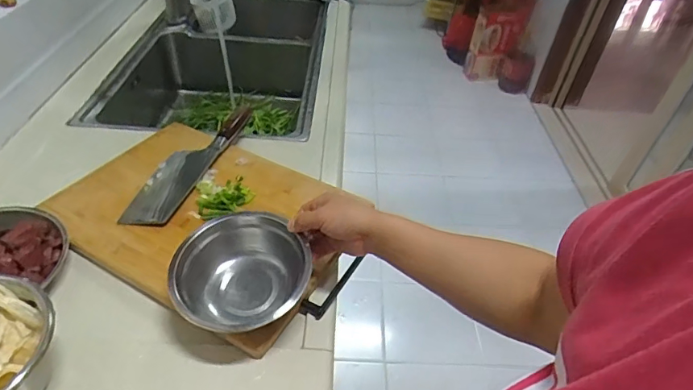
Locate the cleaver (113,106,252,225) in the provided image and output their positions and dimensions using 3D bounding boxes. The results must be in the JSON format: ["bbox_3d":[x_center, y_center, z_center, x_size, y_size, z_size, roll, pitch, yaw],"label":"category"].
[{"bbox_3d":[-0.238,-0.072,0.732,0.080,0.029,0.325,16,43,11],"label":"cleaver"}]

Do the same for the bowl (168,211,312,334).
[{"bbox_3d":[-0.117,0.091,0.513,0.137,0.068,0.125,3,42,-3],"label":"bowl"}]

